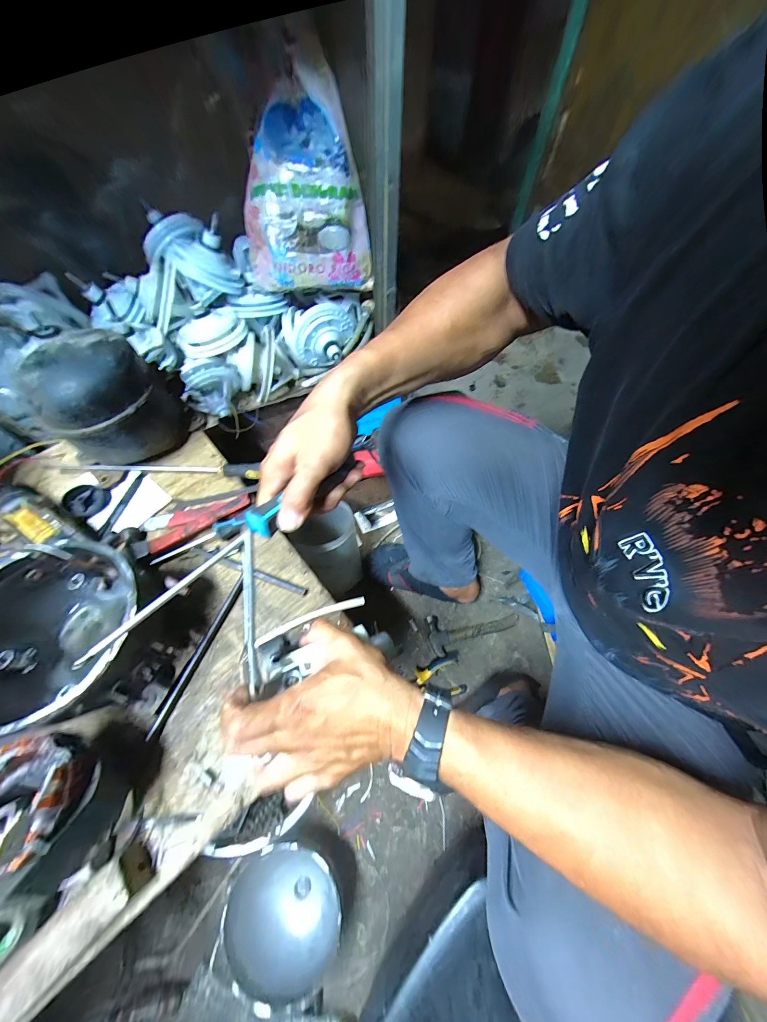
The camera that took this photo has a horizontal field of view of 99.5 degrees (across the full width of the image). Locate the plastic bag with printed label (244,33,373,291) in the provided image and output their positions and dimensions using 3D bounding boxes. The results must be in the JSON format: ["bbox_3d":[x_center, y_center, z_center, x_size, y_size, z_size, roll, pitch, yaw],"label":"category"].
[{"bbox_3d":[-0.167,-0.614,0.619,0.239,0.271,0.191,-21,64,-10],"label":"plastic bag with printed label"}]

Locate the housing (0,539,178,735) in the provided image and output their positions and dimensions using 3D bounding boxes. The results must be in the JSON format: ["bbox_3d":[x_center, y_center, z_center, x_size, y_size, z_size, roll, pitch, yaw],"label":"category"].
[{"bbox_3d":[-0.345,0.138,0.370,0.173,0.124,0.176,0,63,0],"label":"housing"}]

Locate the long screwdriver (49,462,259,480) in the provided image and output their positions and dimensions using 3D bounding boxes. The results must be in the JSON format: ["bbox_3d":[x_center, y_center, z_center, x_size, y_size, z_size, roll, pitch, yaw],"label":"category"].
[{"bbox_3d":[-0.371,-0.071,0.534,0.341,0.022,0.029,2,63,1],"label":"long screwdriver"}]

